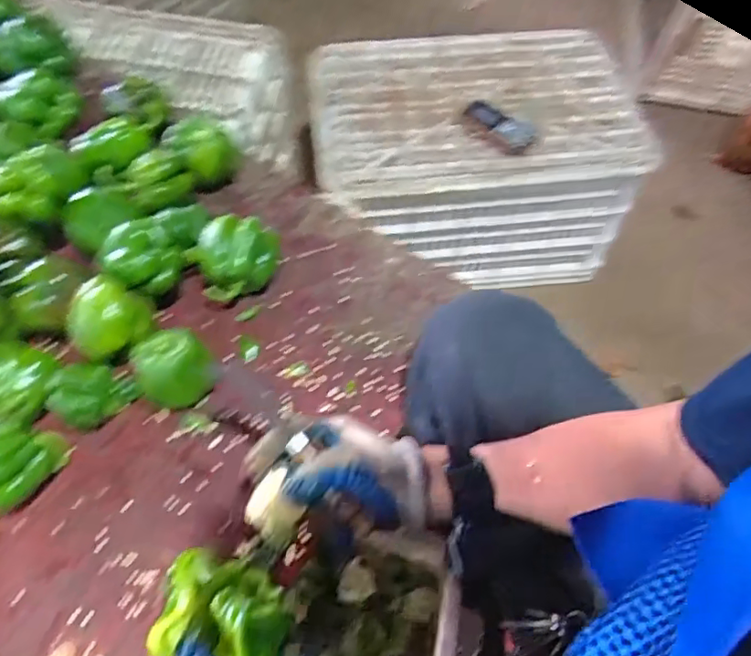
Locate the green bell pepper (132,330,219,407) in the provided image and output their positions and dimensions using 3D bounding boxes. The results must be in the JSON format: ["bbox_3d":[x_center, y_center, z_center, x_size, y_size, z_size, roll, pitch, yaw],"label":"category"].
[{"bbox_3d":[-0.198,0.042,0.593,0.073,0.065,0.070,-14,62,-11],"label":"green bell pepper"}]

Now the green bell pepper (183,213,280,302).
[{"bbox_3d":[-0.153,-0.078,0.665,0.091,0.069,0.086,-14,62,-11],"label":"green bell pepper"}]

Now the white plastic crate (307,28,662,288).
[{"bbox_3d":[0.151,-0.296,1.042,0.500,0.268,0.351,-5,61,-6],"label":"white plastic crate"}]

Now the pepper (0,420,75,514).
[{"bbox_3d":[-0.342,0.131,0.528,0.066,0.063,0.111,30,63,14],"label":"pepper"}]

